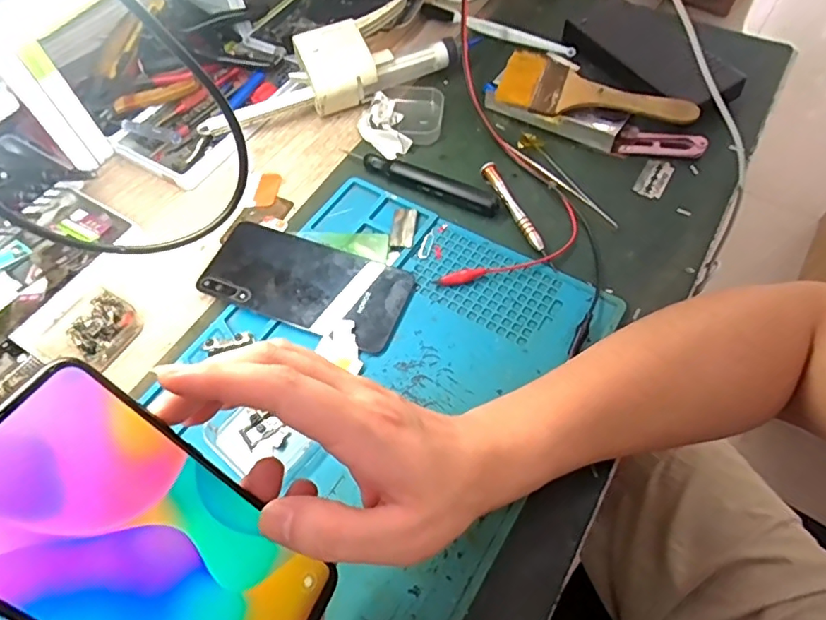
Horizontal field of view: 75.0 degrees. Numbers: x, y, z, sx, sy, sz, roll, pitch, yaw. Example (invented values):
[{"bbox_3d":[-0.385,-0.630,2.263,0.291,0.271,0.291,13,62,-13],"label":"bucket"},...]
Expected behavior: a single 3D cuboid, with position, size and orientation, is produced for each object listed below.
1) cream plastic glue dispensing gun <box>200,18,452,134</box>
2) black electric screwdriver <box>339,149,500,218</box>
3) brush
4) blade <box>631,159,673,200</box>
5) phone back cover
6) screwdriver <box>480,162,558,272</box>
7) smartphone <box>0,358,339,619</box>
[{"bbox_3d":[-0.079,-0.220,0.502,0.244,0.054,0.057,-20,60,-9],"label":"cream plastic glue dispensing gun"},{"bbox_3d":[0.005,-0.113,0.459,0.145,0.014,0.020,27,64,17],"label":"black electric screwdriver"},{"bbox_3d":[0.155,-0.183,0.464,0.163,0.011,0.061,24,66,18],"label":"brush"},{"bbox_3d":[0.202,-0.111,0.451,0.022,0.004,0.041,23,65,26],"label":"blade"},{"bbox_3d":[-0.081,-0.022,0.412,0.154,0.006,0.072,18,61,13],"label":"phone back cover"},{"bbox_3d":[0.084,-0.078,0.436,0.011,0.010,0.118,-19,60,-9],"label":"screwdriver"},{"bbox_3d":[-0.096,0.095,0.207,0.004,0.156,0.075,-17,31,44],"label":"smartphone"}]

